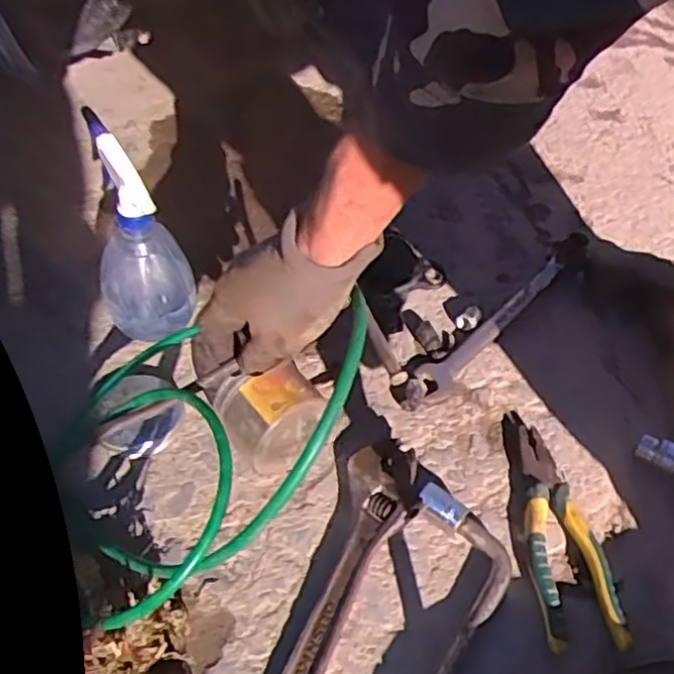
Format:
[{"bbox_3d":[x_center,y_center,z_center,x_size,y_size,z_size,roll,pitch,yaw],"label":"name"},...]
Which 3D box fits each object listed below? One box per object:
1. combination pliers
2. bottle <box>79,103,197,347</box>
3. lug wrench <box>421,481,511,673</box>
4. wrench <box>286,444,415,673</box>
[{"bbox_3d":[0.184,0.149,0.573,0.065,0.023,0.212,1,50,-6],"label":"combination pliers"},{"bbox_3d":[-0.175,-0.085,0.607,0.081,0.203,0.065,-10,52,-15],"label":"bottle"},{"bbox_3d":[0.072,0.235,0.485,0.077,0.022,0.268,16,50,7],"label":"lug wrench"},{"bbox_3d":[-0.008,0.198,0.502,0.051,0.031,0.280,21,51,11],"label":"wrench"}]

